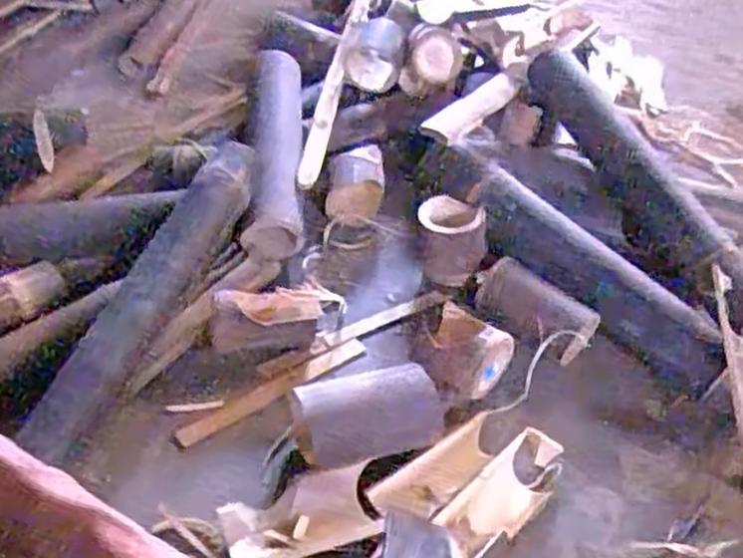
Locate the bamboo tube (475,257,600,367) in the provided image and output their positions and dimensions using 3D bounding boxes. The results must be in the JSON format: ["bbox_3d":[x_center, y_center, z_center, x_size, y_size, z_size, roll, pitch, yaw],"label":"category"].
[{"bbox_3d":[0.178,0.037,0.877,0.137,0.049,0.061,34,49,26],"label":"bamboo tube"}]

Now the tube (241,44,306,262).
[{"bbox_3d":[-0.125,-0.172,1.035,0.074,0.064,0.342,2,43,-5],"label":"tube"}]

